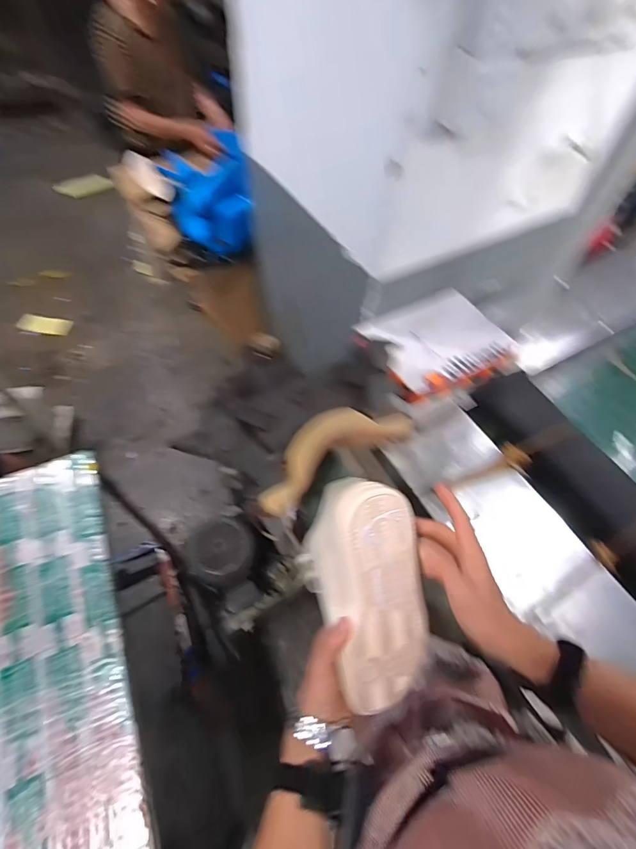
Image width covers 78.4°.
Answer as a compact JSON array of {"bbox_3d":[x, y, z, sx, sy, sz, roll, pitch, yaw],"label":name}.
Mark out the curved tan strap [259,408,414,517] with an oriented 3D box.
[{"bbox_3d":[0.014,0.023,0.427,0.187,0.022,0.067,-30,64,-21],"label":"curved tan strap"}]

